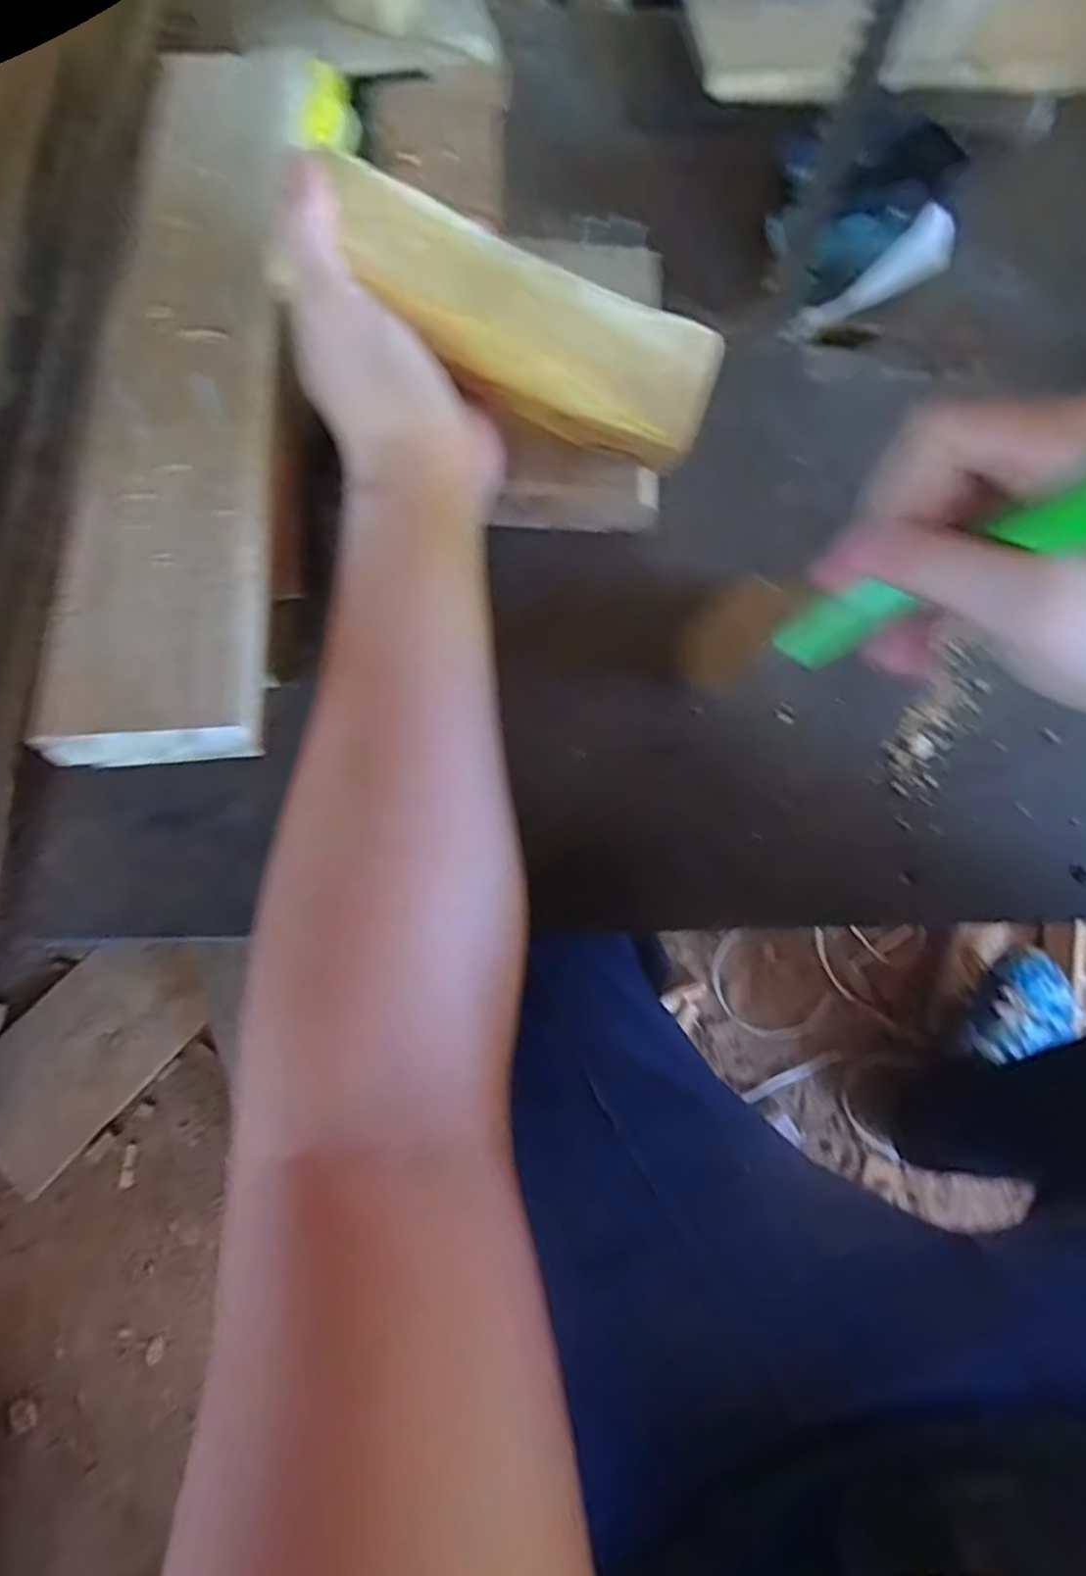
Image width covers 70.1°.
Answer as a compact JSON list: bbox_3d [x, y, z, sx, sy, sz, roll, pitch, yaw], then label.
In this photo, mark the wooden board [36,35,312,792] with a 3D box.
[{"bbox_3d":[-0.147,-0.192,0.330,0.074,0.024,0.389,-3,68,-3],"label":"wooden board"}]

